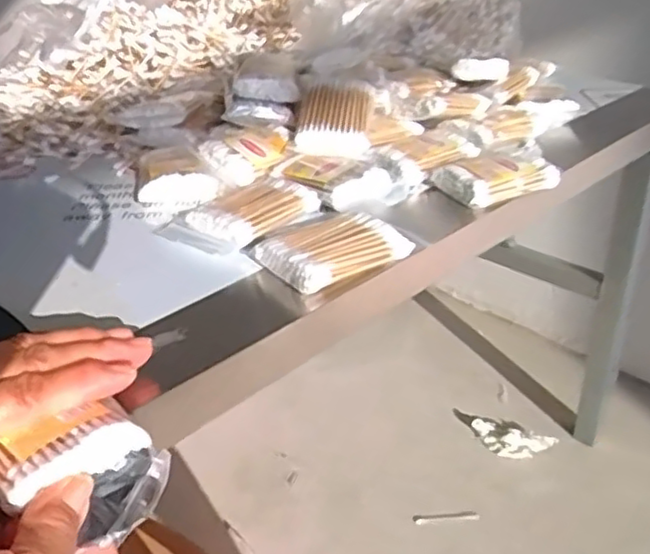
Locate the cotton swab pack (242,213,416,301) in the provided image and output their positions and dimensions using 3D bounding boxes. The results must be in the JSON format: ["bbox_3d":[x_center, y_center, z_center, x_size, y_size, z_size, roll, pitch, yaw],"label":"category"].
[{"bbox_3d":[0.003,-0.016,0.414,0.075,0.027,0.061,-23,35,-31],"label":"cotton swab pack"}]

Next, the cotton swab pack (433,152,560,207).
[{"bbox_3d":[0.124,-0.074,0.496,0.074,0.019,0.052,-16,32,-22],"label":"cotton swab pack"}]

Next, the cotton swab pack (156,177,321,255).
[{"bbox_3d":[-0.059,-0.045,0.458,0.069,0.019,0.089,22,38,37],"label":"cotton swab pack"}]

